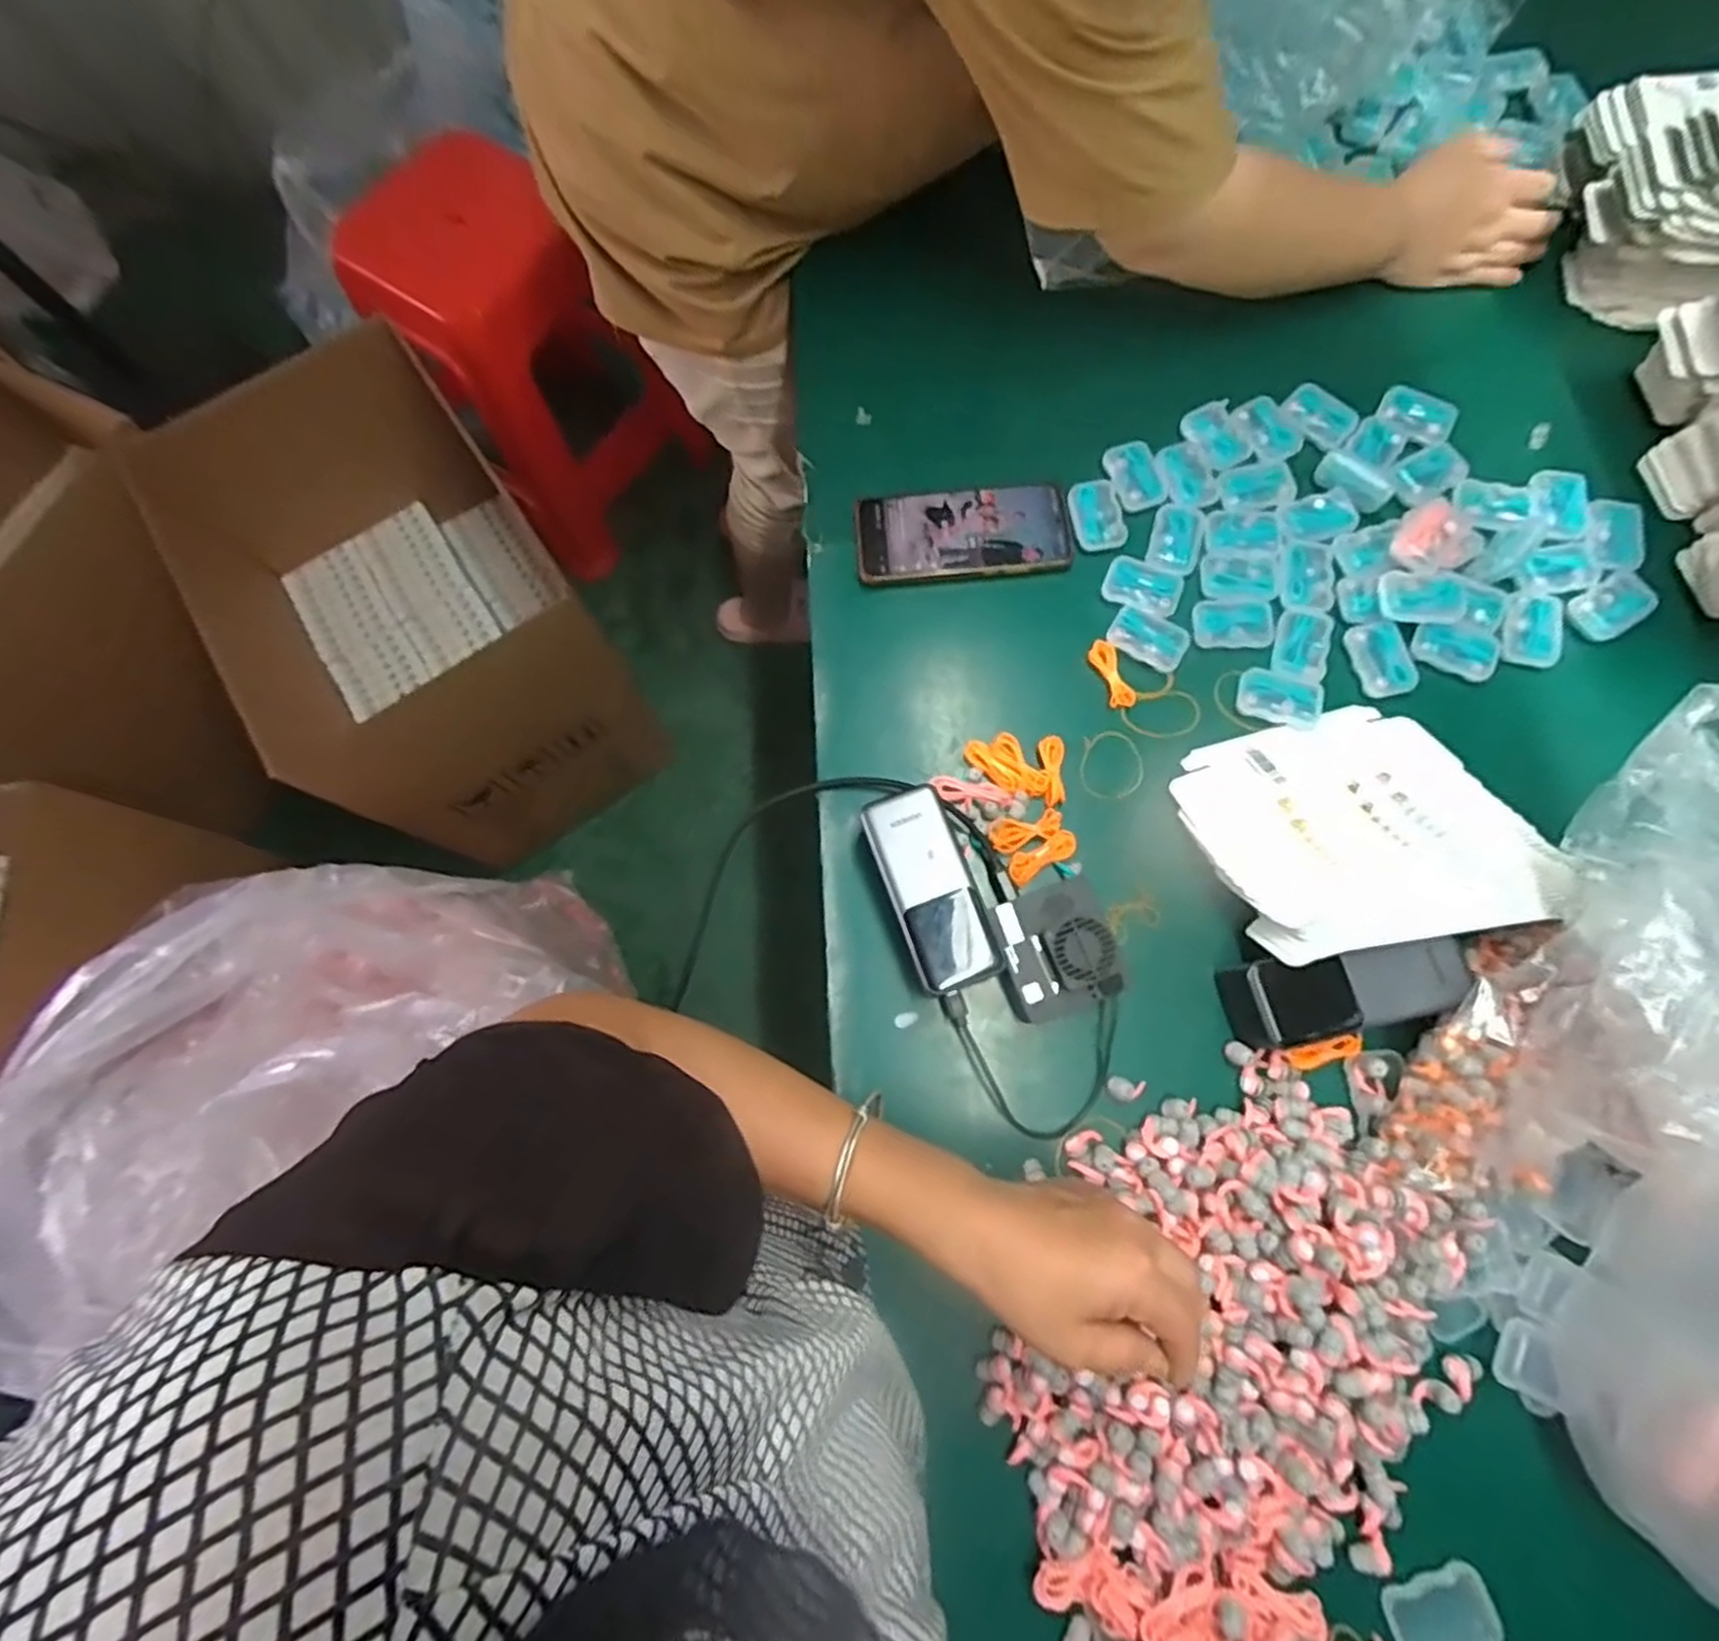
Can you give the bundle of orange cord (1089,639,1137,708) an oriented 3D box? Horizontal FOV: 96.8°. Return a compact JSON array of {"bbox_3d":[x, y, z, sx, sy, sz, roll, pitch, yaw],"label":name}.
[{"bbox_3d":[0.188,-0.108,0.567,0.019,0.012,0.054,-19,75,-4],"label":"bundle of orange cord"}]

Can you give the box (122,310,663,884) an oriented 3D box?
[{"bbox_3d":[-0.660,-0.316,1.199,0.385,0.504,0.634,-34,76,-8],"label":"box"}]

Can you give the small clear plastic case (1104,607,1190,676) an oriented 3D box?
[{"bbox_3d":[0.215,-0.135,0.567,0.056,0.014,0.036,29,77,9],"label":"small clear plastic case"}]

